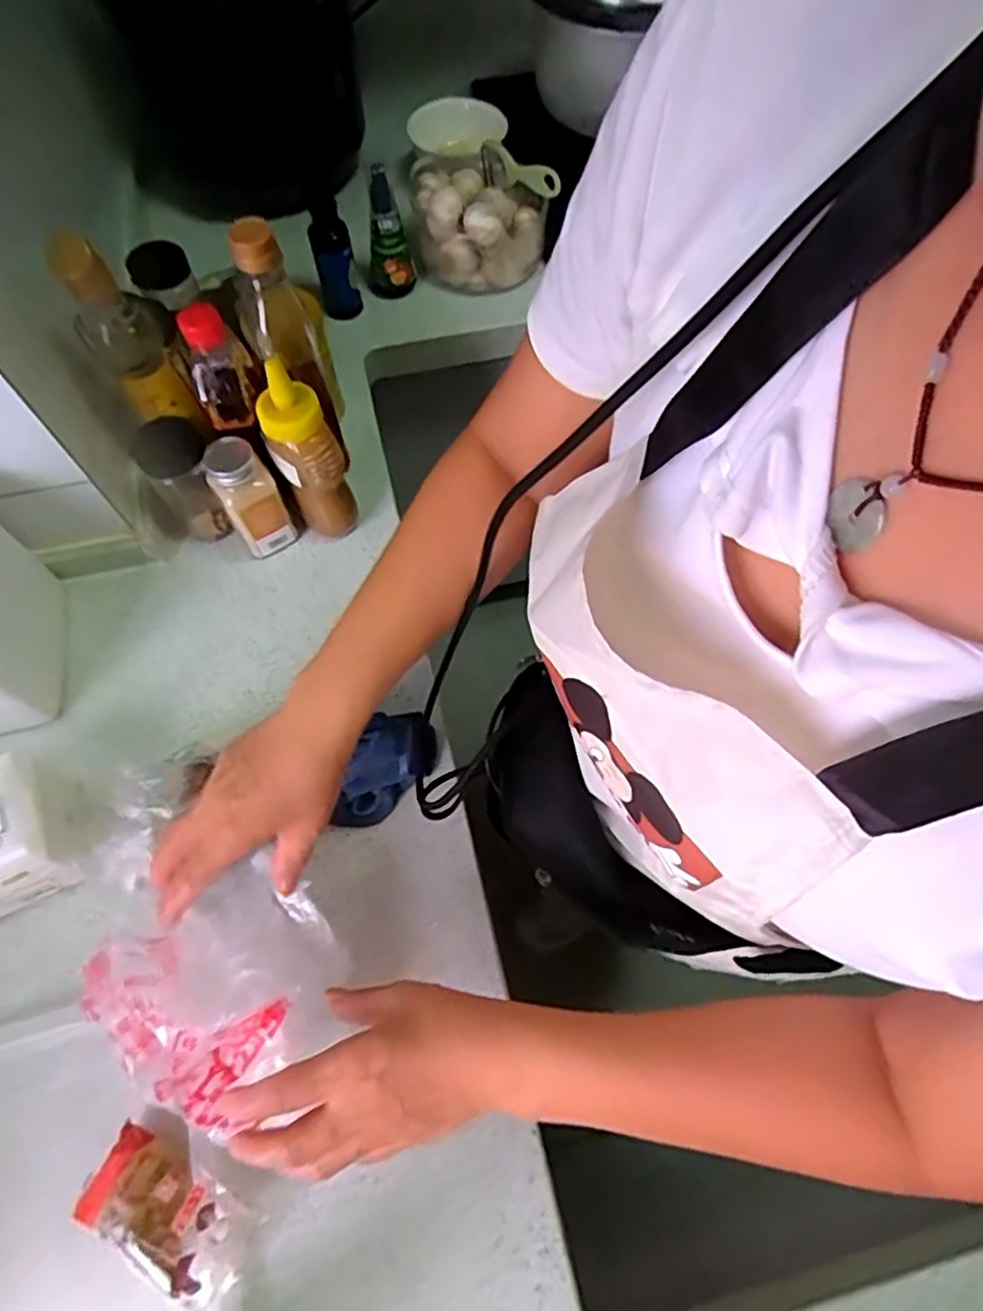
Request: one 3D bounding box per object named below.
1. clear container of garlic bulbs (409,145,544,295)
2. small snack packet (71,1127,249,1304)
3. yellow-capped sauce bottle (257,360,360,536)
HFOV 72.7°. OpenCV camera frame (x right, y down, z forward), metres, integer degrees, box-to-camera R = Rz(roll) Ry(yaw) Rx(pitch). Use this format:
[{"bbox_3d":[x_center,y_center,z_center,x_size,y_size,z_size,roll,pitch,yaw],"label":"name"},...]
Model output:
[{"bbox_3d":[-0.019,-0.534,0.809,0.159,0.091,0.167,-6,66,-2],"label":"clear container of garlic bulbs"},{"bbox_3d":[-0.207,0.358,0.435,0.110,0.036,0.055,24,68,10],"label":"small snack packet"},{"bbox_3d":[-0.161,-0.172,0.592,0.055,0.186,0.053,-19,67,-8],"label":"yellow-capped sauce bottle"}]

